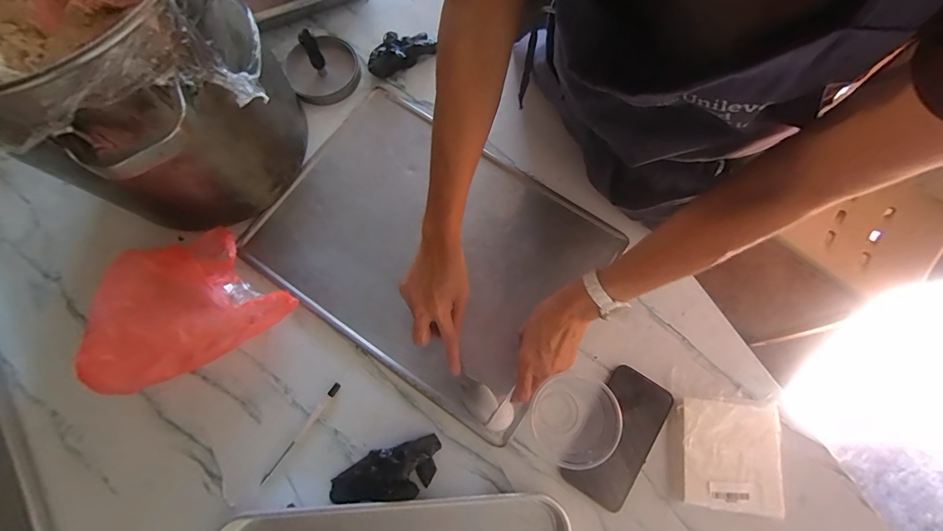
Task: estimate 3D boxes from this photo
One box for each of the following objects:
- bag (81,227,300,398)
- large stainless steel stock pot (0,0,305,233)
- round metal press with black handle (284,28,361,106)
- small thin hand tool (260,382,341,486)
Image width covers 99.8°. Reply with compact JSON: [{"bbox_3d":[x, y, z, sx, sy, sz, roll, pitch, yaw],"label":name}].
[{"bbox_3d":[-0.355,0.047,0.487,0.218,0.096,0.162,-37,78,-11],"label":"bag"},{"bbox_3d":[-0.388,-0.219,0.457,0.316,0.304,0.296,0,76,1],"label":"large stainless steel stock pot"},{"bbox_3d":[-0.234,-0.316,0.615,0.112,0.061,0.117,0,74,-1],"label":"round metal press with black handle"},{"bbox_3d":[-0.211,0.207,0.494,0.009,0.004,0.138,34,76,9],"label":"small thin hand tool"}]

